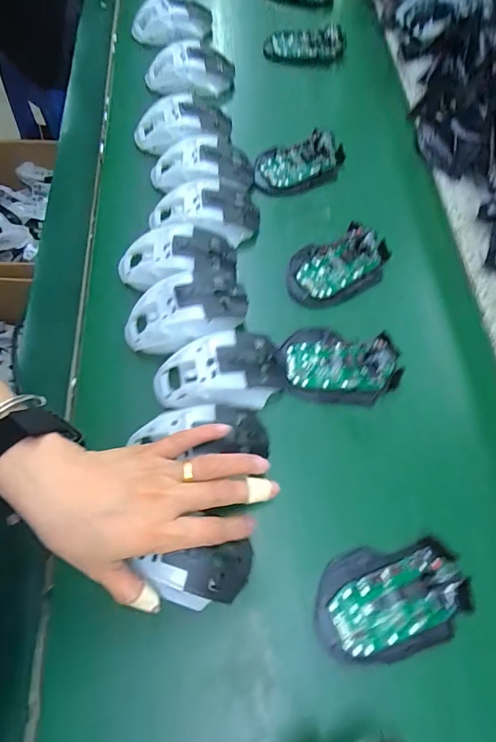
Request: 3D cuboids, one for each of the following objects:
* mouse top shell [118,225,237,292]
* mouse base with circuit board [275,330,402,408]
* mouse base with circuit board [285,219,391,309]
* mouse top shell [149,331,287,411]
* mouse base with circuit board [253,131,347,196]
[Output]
[{"bbox_3d":[-0.070,-0.110,0.409,0.114,0.034,0.061,-11,67,-9],"label":"mouse top shell"},{"bbox_3d":[0.085,-0.008,0.380,0.111,0.022,0.072,5,66,-2],"label":"mouse base with circuit board"},{"bbox_3d":[0.093,-0.112,0.427,0.111,0.028,0.071,-20,69,-12],"label":"mouse base with circuit board"},{"bbox_3d":[-0.025,0.002,0.361,0.111,0.034,0.064,-9,67,-8],"label":"mouse top shell"},{"bbox_3d":[0.064,-0.247,0.487,0.114,0.021,0.063,-9,67,-8],"label":"mouse base with circuit board"}]

